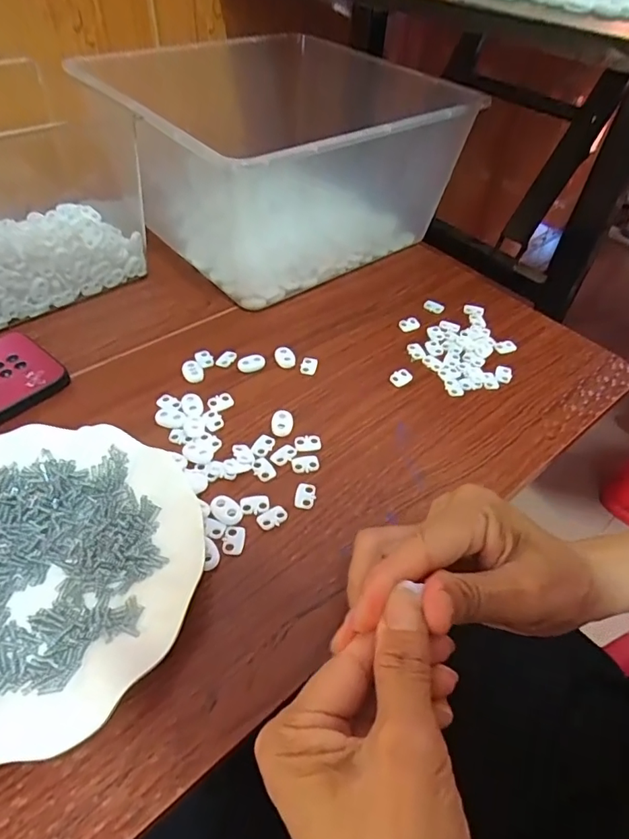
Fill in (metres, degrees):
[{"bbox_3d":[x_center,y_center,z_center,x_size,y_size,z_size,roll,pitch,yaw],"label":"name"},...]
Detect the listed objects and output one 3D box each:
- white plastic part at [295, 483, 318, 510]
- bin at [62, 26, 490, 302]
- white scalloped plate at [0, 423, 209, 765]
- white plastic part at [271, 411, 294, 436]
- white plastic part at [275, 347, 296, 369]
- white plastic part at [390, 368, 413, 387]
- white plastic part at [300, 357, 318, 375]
[{"bbox_3d":[-0.006,0.050,0.332,0.013,0.004,0.018,9,49,2],"label":"white plastic part"},{"bbox_3d":[-0.024,-0.294,0.542,0.311,0.144,0.312,-33,60,-29],"label":"bin"},{"bbox_3d":[-0.156,0.082,0.276,0.177,0.021,0.179,3,49,-3],"label":"white scalloped plate"},{"bbox_3d":[-0.024,0.003,0.370,0.016,0.008,0.020,2,49,-5],"label":"white plastic part"},{"bbox_3d":[-0.025,-0.052,0.422,0.014,0.008,0.022,-21,55,-22],"label":"white plastic part"},{"bbox_3d":[0.072,-0.035,0.416,0.019,0.005,0.014,-30,59,-28],"label":"white plastic part"},{"bbox_3d":[-0.005,-0.045,0.420,0.013,0.004,0.016,12,49,4],"label":"white plastic part"}]

